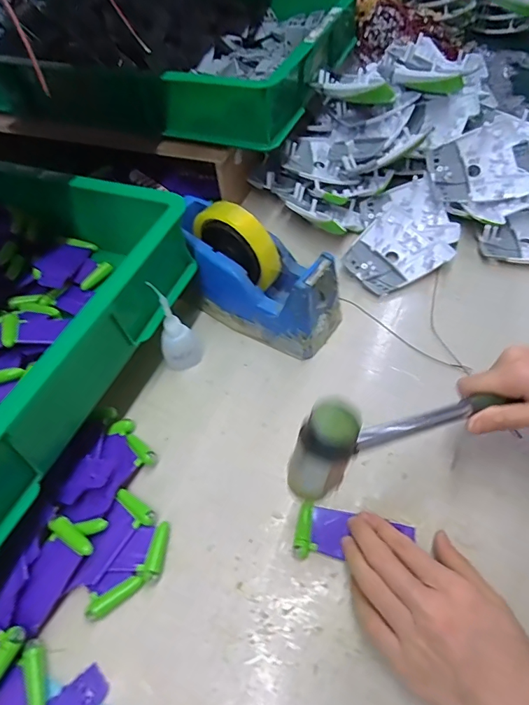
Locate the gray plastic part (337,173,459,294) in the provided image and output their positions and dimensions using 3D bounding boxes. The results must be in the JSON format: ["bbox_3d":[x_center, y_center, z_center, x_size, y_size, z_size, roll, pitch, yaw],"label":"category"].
[{"bbox_3d":[0.174,-0.139,0.521,0.100,0.033,0.163,29,62,24],"label":"gray plastic part"}]

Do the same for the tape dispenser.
[{"bbox_3d":[-0.015,-0.085,0.450,0.187,0.117,0.078,23,59,21],"label":"tape dispenser"}]

